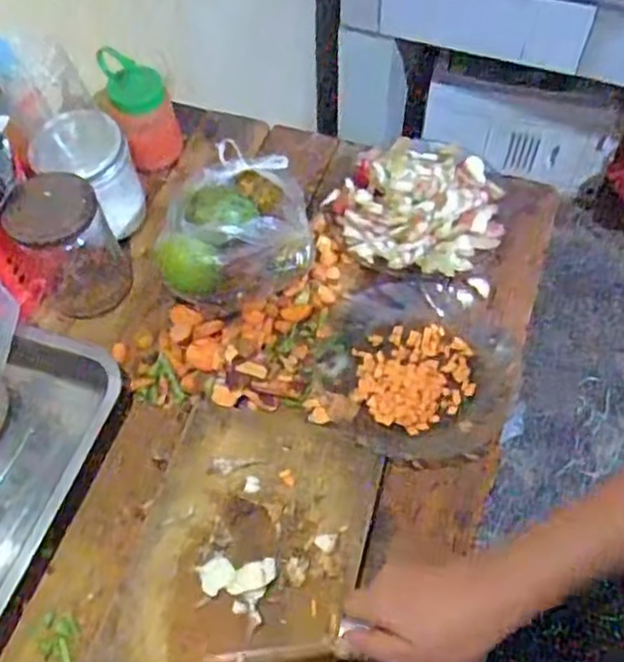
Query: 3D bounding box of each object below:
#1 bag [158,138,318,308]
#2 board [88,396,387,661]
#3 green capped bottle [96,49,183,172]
[{"bbox_3d":[-0.073,-0.108,0.687,0.135,0.072,0.148,-6,57,-2],"label":"bag"},{"bbox_3d":[-0.061,0.198,0.545,0.182,0.020,0.297,12,58,10],"label":"board"},{"bbox_3d":[-0.190,-0.255,0.782,0.066,0.126,0.065,-16,58,-8],"label":"green capped bottle"}]

